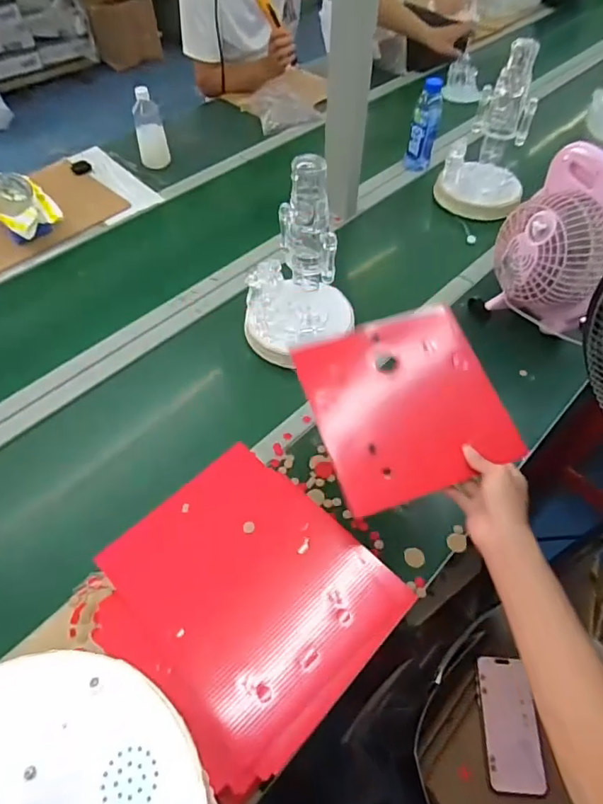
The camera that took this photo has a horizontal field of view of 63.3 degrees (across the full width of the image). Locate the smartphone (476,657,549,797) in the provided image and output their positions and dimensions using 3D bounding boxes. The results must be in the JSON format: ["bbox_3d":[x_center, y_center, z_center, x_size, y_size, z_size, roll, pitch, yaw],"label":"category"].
[{"bbox_3d":[0.276,0.425,0.650,0.073,0.005,0.150,-21,51,32],"label":"smartphone"}]

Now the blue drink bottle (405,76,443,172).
[{"bbox_3d":[0.323,-0.721,1.306,0.074,0.229,0.078,10,55,6],"label":"blue drink bottle"}]

